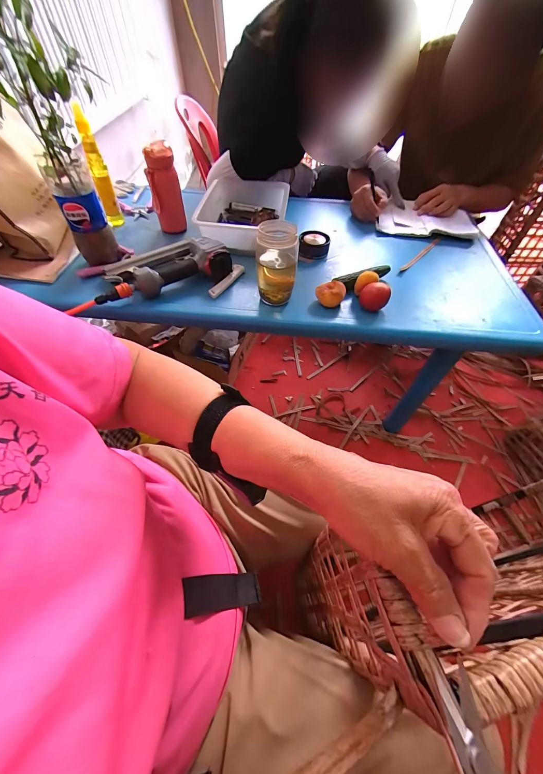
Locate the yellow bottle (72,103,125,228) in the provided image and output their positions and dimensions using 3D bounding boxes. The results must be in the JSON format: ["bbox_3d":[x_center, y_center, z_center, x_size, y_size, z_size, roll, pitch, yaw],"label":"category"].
[{"bbox_3d":[-0.380,-0.467,0.643,0.040,0.220,0.033,-27,58,-18],"label":"yellow bottle"}]

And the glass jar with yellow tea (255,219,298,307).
[{"bbox_3d":[0.013,-0.233,0.557,0.065,0.133,0.083,7,54,5],"label":"glass jar with yellow tea"}]

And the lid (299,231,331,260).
[{"bbox_3d":[0.102,-0.338,0.697,0.072,0.033,0.085,3,54,2],"label":"lid"}]

